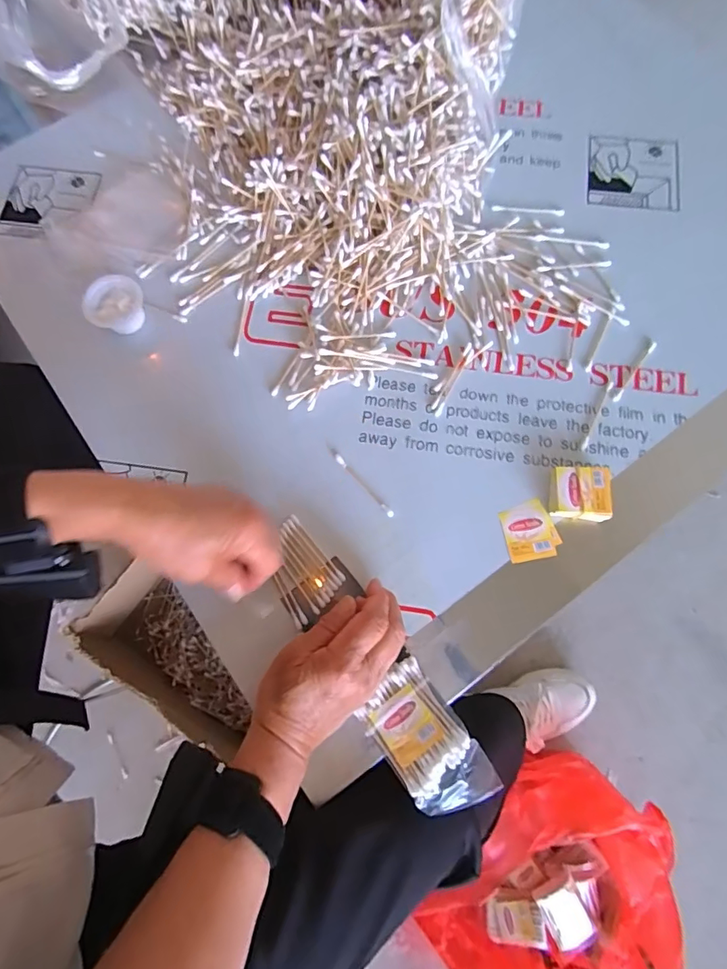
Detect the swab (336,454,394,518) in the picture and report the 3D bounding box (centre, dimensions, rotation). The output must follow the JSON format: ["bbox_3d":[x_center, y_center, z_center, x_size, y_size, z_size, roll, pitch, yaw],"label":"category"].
[{"bbox_3d":[0.000,0.001,0.436,0.006,0.004,0.074,-42,80,-7],"label":"swab"}]

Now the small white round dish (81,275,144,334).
[{"bbox_3d":[-0.235,-0.170,0.473,0.053,0.026,0.048,0,75,1],"label":"small white round dish"}]

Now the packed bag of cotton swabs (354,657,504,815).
[{"bbox_3d":[0.046,0.193,0.368,0.059,0.018,0.104,-37,79,-7],"label":"packed bag of cotton swabs"}]

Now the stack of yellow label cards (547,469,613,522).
[{"bbox_3d":[0.183,0.009,0.421,0.049,0.023,0.044,1,75,2],"label":"stack of yellow label cards"}]

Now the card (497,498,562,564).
[{"bbox_3d":[0.143,0.040,0.425,0.044,0.004,0.049,-12,75,-2],"label":"card"}]

